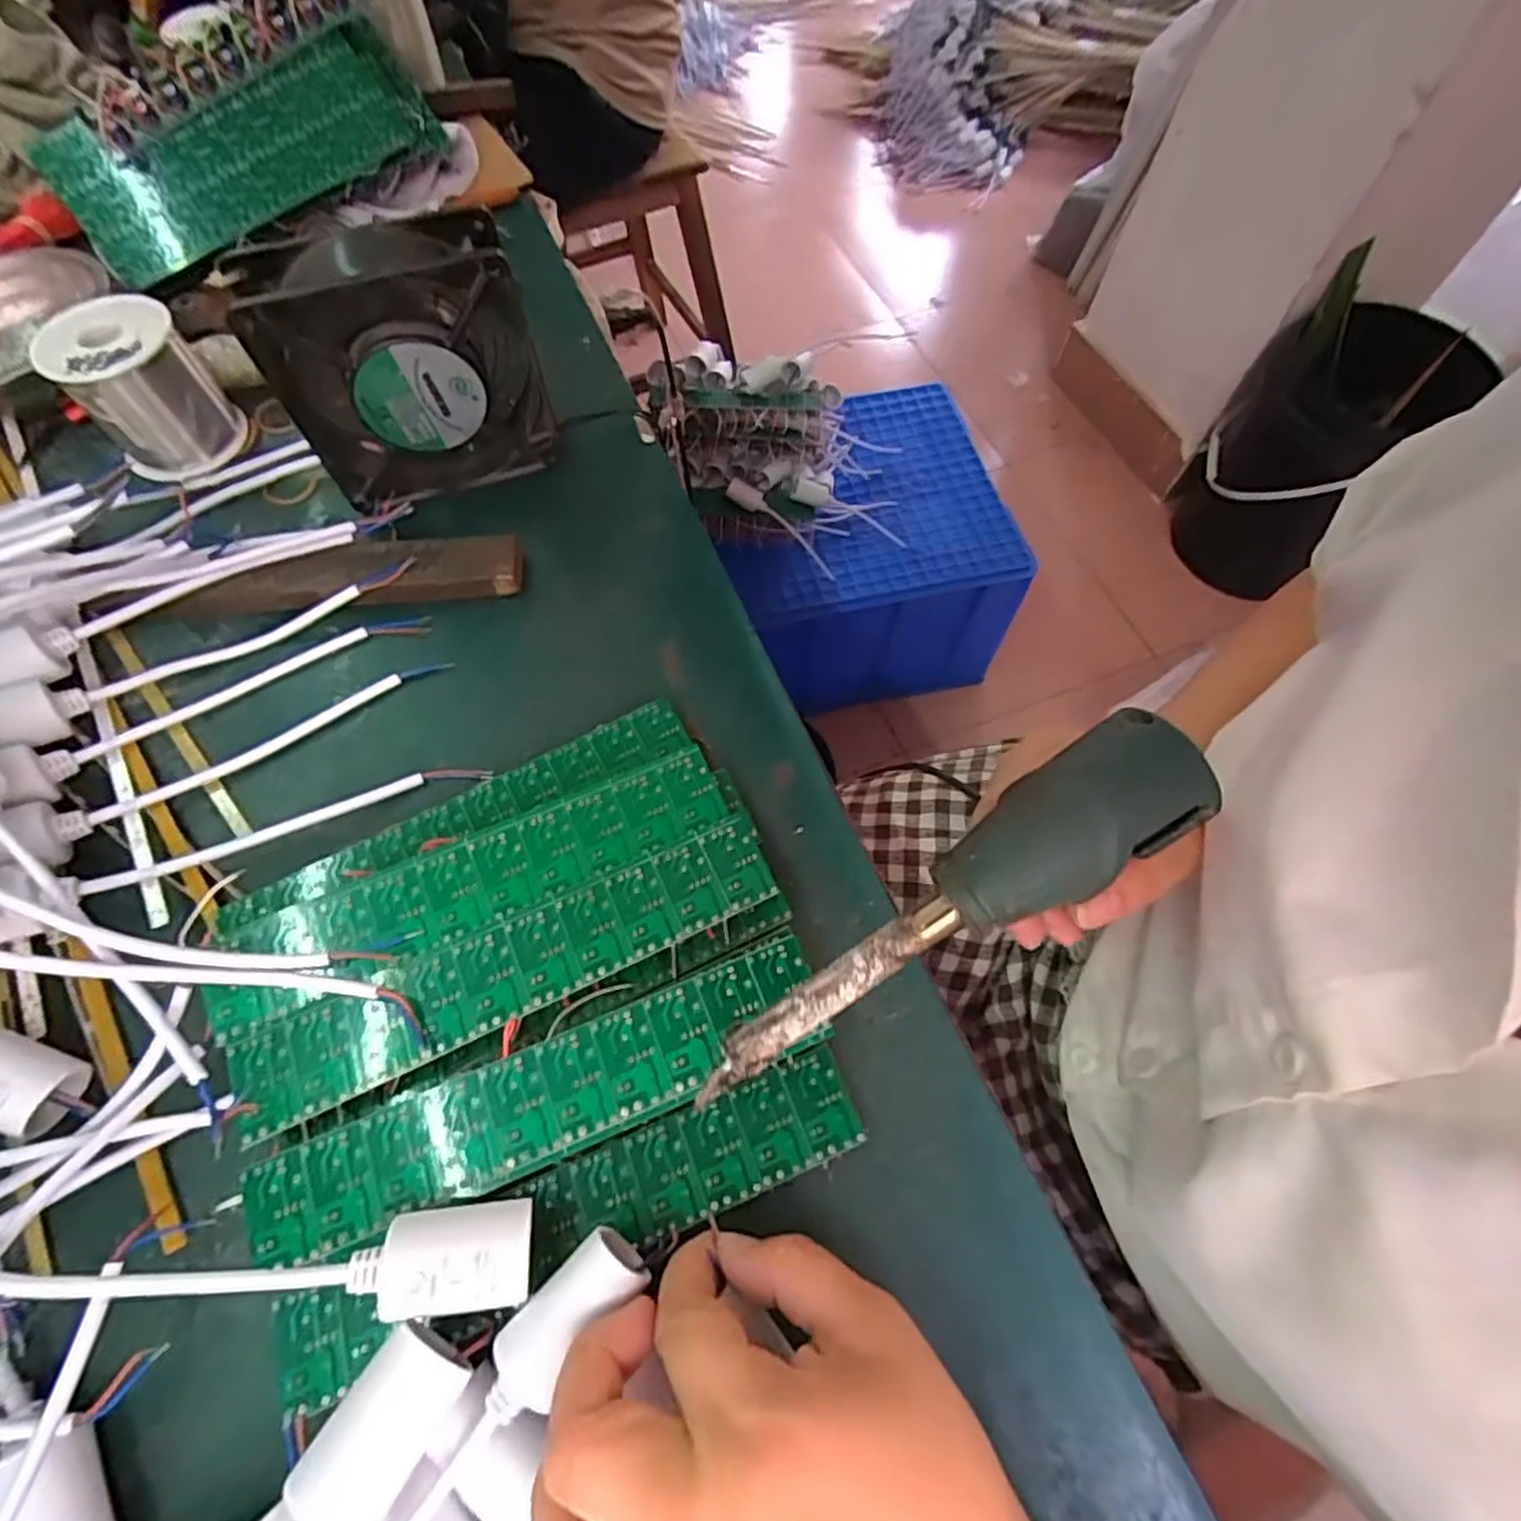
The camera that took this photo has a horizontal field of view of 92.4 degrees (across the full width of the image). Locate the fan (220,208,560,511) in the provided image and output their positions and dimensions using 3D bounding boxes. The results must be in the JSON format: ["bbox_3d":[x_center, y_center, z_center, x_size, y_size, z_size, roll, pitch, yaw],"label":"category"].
[{"bbox_3d":[-0.175,-0.201,0.367,0.118,0.109,0.046,-16,67,-9],"label":"fan"}]

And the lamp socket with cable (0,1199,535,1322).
[{"bbox_3d":[-0.164,0.159,0.225,0.180,0.024,0.028,-2,65,-2],"label":"lamp socket with cable"}]

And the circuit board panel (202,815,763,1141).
[{"bbox_3d":[-0.092,0.078,0.277,0.202,0.004,0.038,-23,68,-12],"label":"circuit board panel"}]

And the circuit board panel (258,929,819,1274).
[{"bbox_3d":[-0.074,0.118,0.257,0.198,0.007,0.039,-20,68,-11],"label":"circuit board panel"}]

